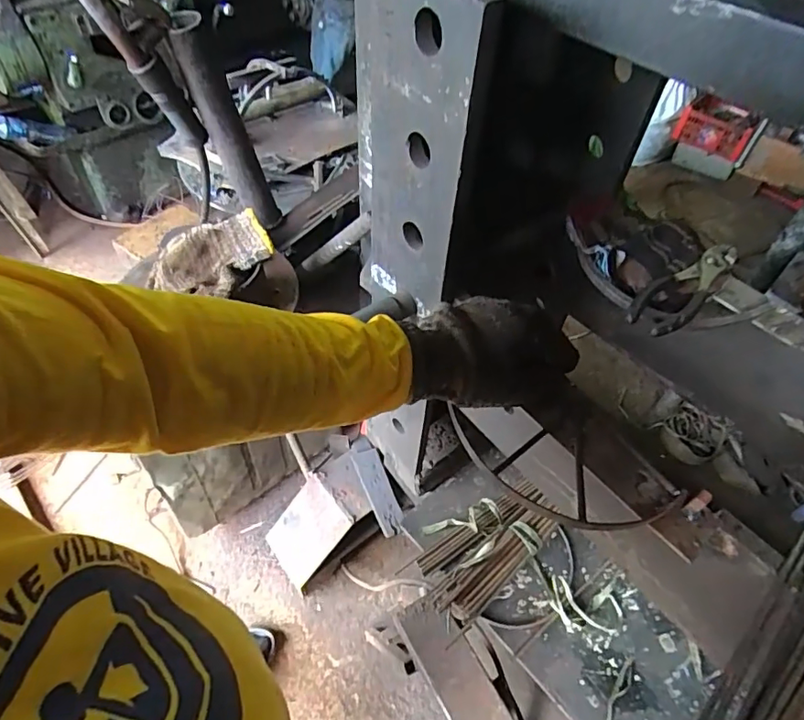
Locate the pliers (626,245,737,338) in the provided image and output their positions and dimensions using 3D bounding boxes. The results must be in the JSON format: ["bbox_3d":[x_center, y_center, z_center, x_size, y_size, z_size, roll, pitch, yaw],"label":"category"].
[{"bbox_3d":[0.306,-0.082,0.559,0.053,0.015,0.189,36,58,24],"label":"pliers"}]

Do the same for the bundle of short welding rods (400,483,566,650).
[{"bbox_3d":[0.146,0.334,0.951,0.278,0.037,0.168,-35,60,-27],"label":"bundle of short welding rods"}]

